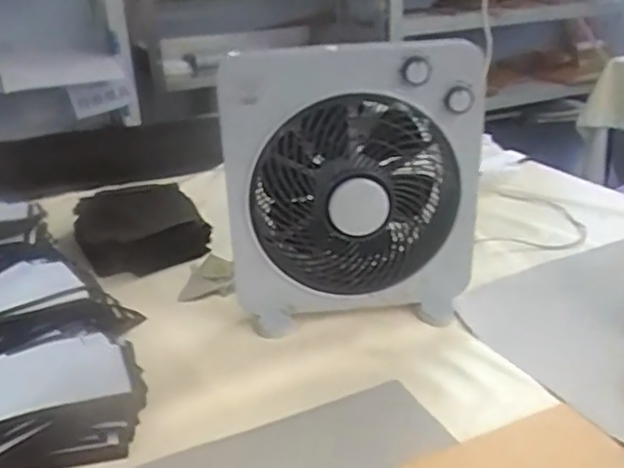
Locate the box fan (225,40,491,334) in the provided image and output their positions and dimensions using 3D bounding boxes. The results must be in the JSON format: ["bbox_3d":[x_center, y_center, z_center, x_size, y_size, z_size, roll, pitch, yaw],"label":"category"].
[{"bbox_3d":[0.047,-0.049,0.845,0.327,0.376,0.105,2,25,8],"label":"box fan"}]

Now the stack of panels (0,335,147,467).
[{"bbox_3d":[-0.295,0.191,0.722,0.205,0.077,0.155,-14,28,-24],"label":"stack of panels"}]

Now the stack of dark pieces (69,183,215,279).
[{"bbox_3d":[-0.294,-0.007,1.117,0.211,0.085,0.184,-9,26,-14],"label":"stack of dark pieces"}]

